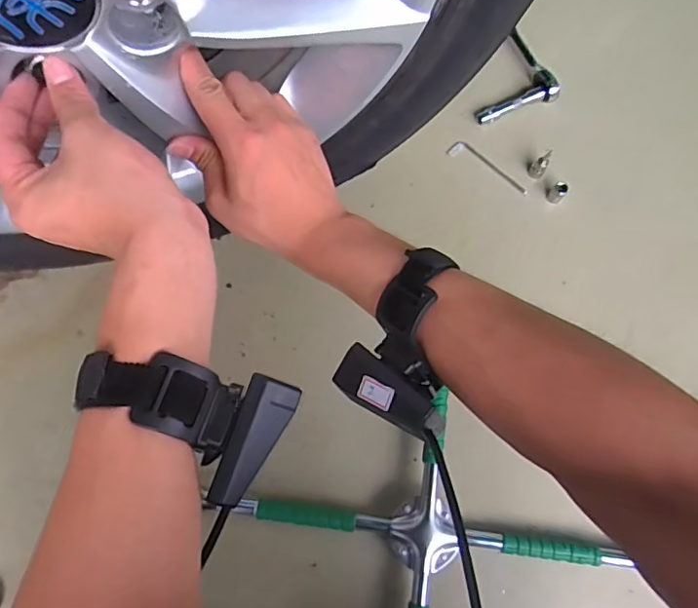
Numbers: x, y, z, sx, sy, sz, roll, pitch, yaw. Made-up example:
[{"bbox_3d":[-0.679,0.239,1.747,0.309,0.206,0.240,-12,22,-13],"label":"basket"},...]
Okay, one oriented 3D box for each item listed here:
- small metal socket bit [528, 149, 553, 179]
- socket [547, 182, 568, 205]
[{"bbox_3d":[0.232,-0.169,0.652,0.018,0.045,0.018,0,74,-2],"label":"small metal socket bit"},{"bbox_3d":[0.253,-0.136,0.654,0.017,0.018,0.022,33,76,7],"label":"socket"}]

